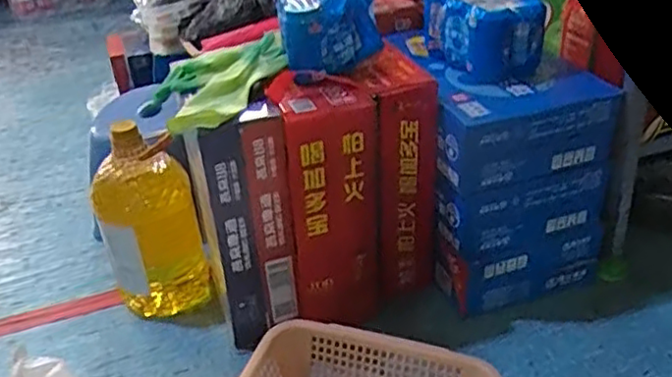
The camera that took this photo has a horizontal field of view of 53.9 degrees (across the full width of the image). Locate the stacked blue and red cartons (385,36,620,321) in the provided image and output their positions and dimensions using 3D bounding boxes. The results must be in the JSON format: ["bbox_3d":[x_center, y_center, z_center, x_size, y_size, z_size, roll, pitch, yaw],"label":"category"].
[{"bbox_3d":[0.286,-0.037,1.180,0.286,0.399,0.276,-15,29,-8],"label":"stacked blue and red cartons"}]

